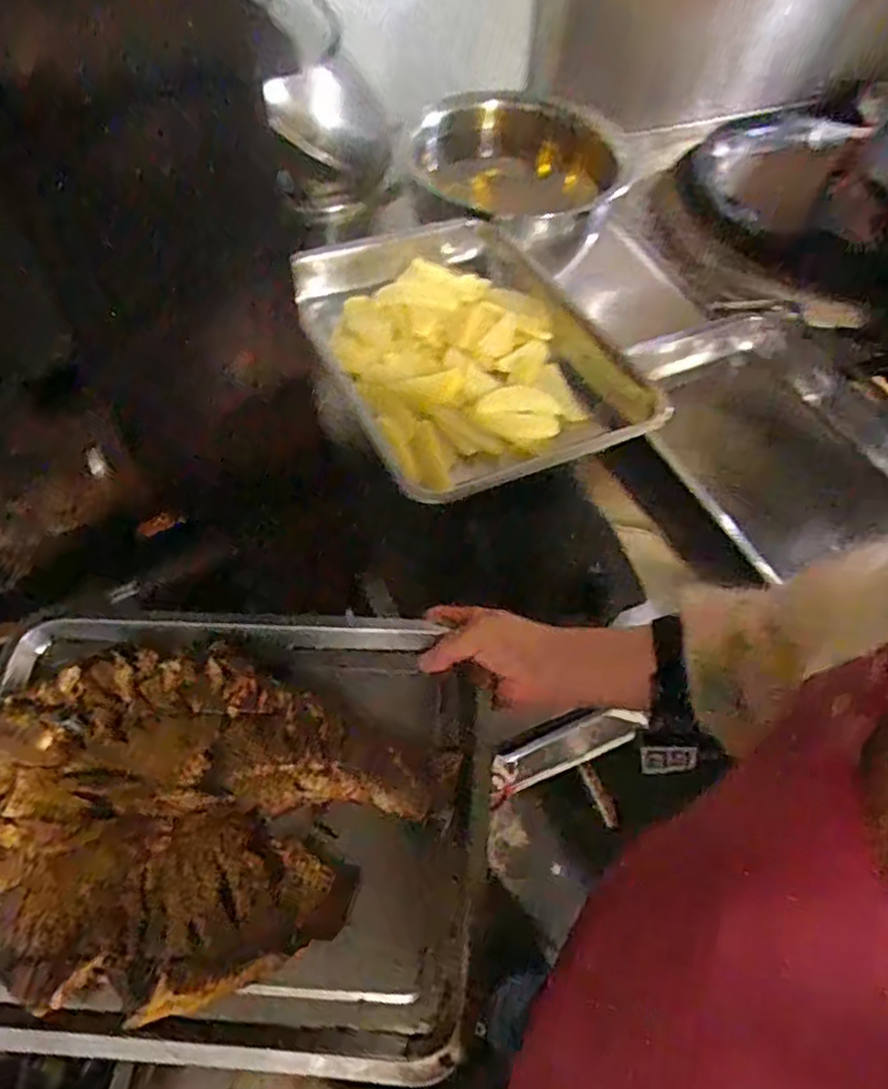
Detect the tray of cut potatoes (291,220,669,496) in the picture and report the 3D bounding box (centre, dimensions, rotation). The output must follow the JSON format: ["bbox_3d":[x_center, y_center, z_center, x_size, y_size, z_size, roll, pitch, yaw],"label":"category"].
[{"bbox_3d":[0.019,-0.209,0.752,0.287,0.051,0.397,-22,58,-17],"label":"tray of cut potatoes"}]

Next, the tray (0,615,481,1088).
[{"bbox_3d":[-0.170,0.187,0.498,0.377,0.057,0.285,4,54,1],"label":"tray"}]

